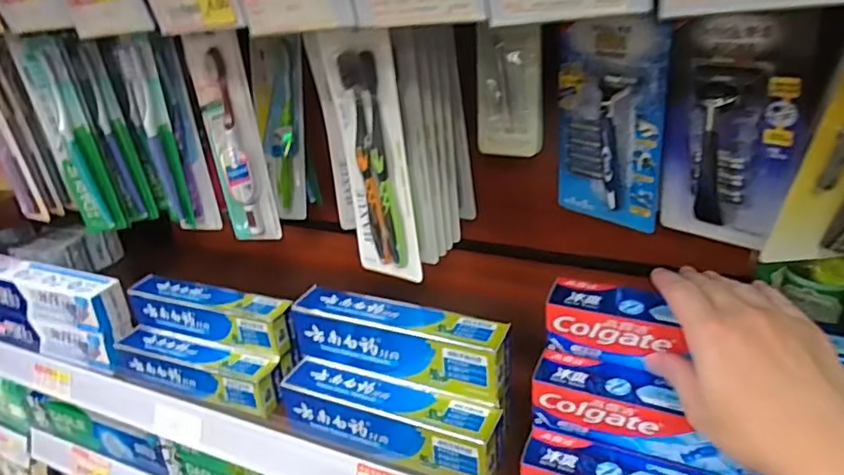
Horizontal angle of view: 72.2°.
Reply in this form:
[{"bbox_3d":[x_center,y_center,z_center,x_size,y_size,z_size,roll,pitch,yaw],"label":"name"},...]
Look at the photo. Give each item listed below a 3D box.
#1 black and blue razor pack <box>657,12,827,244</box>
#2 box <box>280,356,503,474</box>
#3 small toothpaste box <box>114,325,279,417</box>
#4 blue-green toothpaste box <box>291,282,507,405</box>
[{"bbox_3d":[0.222,-0.068,0.427,0.095,0.182,0.033,22,46,41],"label":"black and blue razor pack"},{"bbox_3d":[-0.028,0.153,0.491,0.190,0.049,0.044,7,30,24],"label":"box"},{"bbox_3d":[-0.228,0.129,0.584,0.191,0.042,0.042,6,29,22],"label":"small toothpaste box"},{"bbox_3d":[-0.019,0.090,0.500,0.190,0.058,0.040,8,30,24],"label":"blue-green toothpaste box"}]

